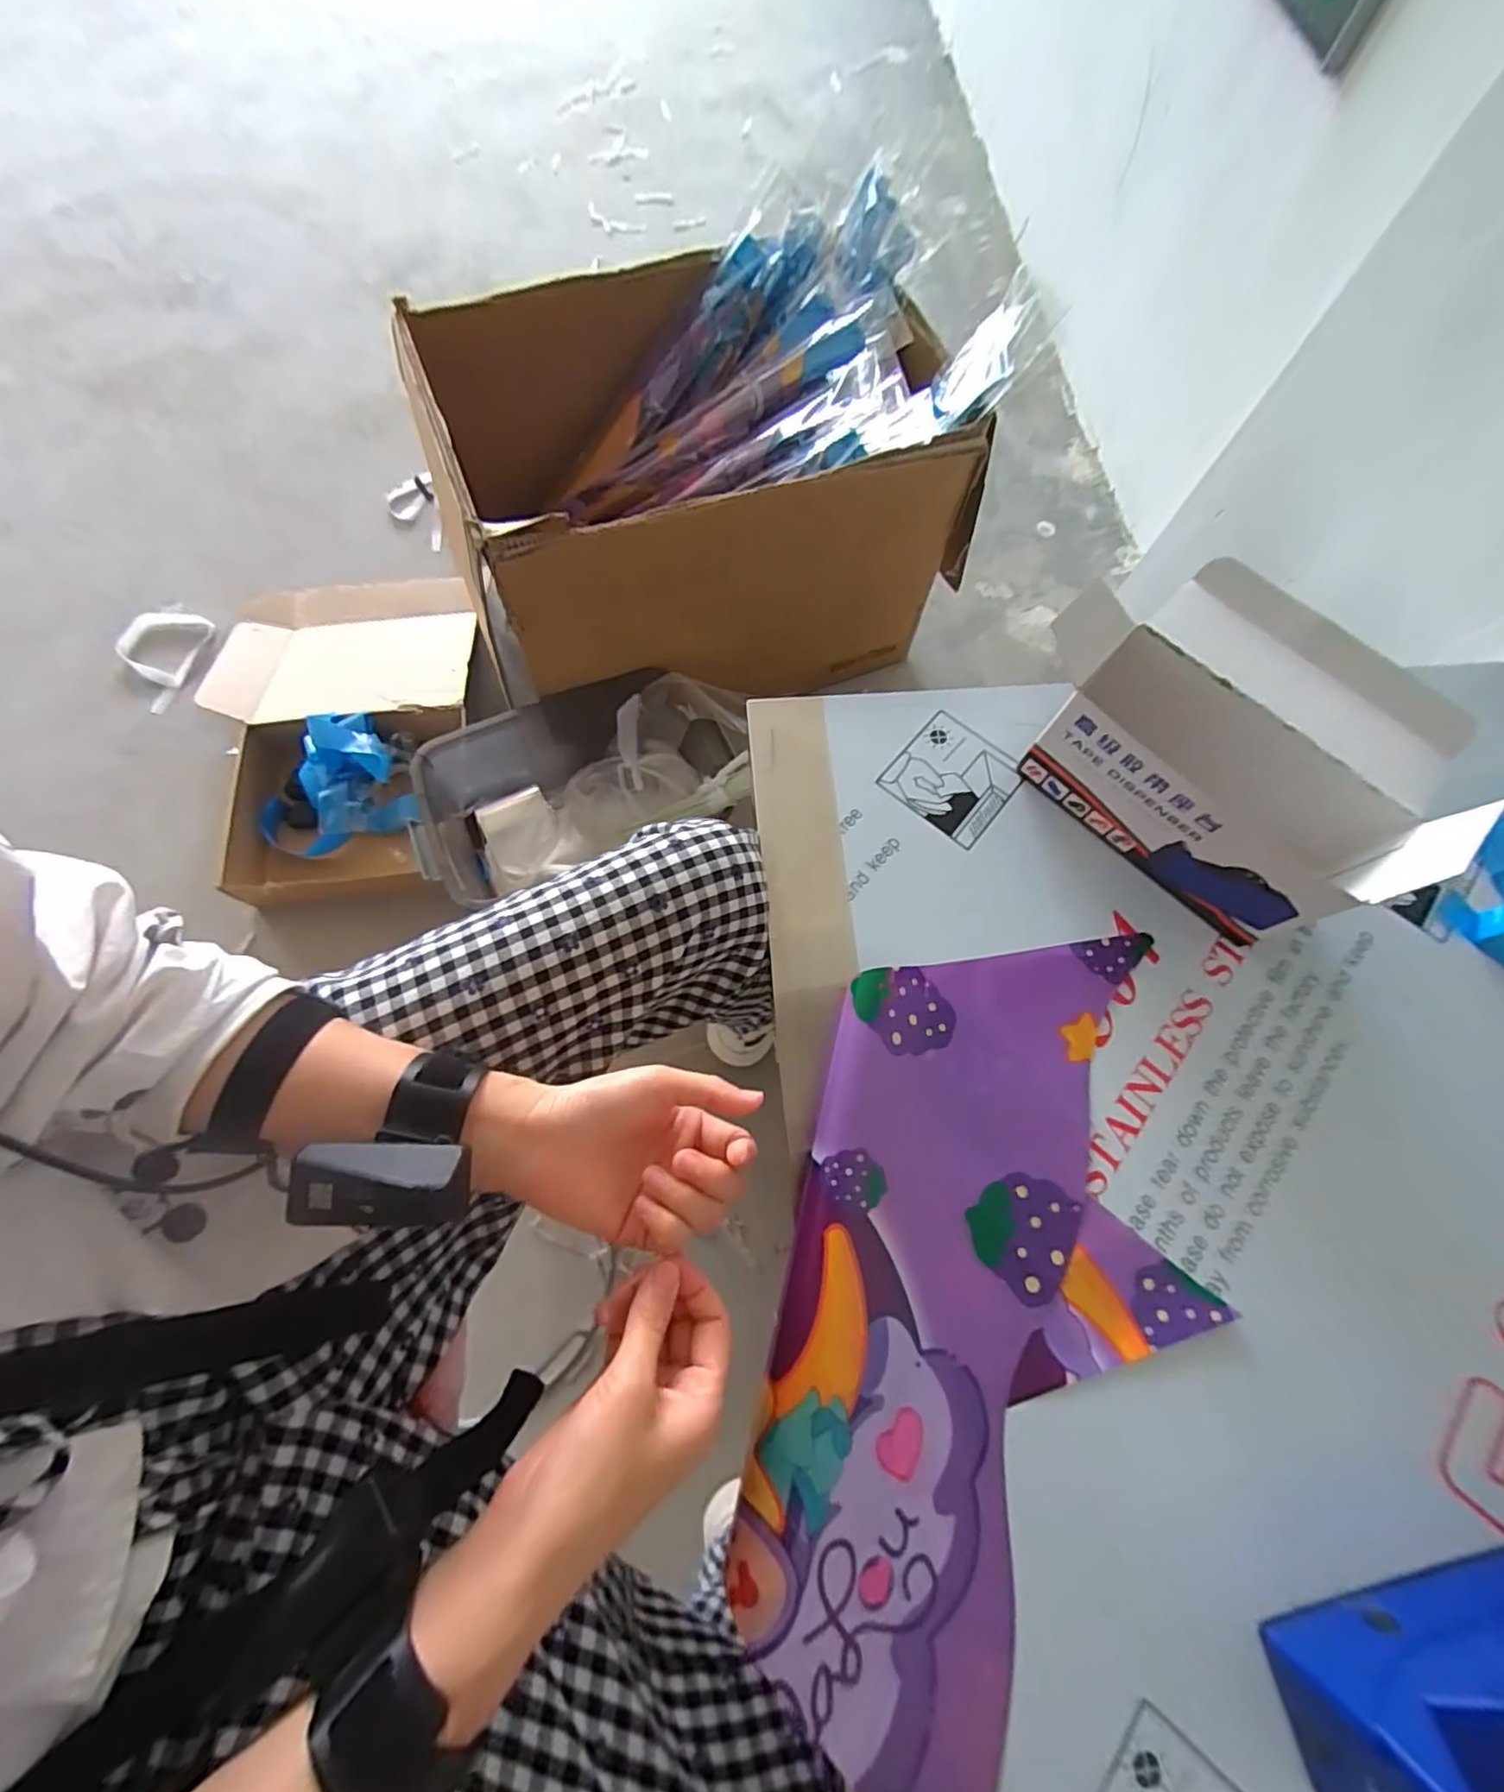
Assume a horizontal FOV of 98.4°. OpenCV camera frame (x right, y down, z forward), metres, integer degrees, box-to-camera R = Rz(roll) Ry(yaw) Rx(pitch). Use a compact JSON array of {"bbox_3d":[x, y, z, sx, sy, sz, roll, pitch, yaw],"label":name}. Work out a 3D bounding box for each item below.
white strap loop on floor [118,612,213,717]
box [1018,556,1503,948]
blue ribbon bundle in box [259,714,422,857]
[{"bbox_3d":[-0.970,-0.380,1.049,0.114,0.027,0.198,4,71,0],"label":"white strap loop on floor"},{"bbox_3d":[0.339,-0.105,0.465,0.226,0.124,0.168,43,75,12],"label":"box"},{"bbox_3d":[-0.632,-0.161,0.960,0.214,0.097,0.172,-26,73,-10],"label":"blue ribbon bundle in box"}]

